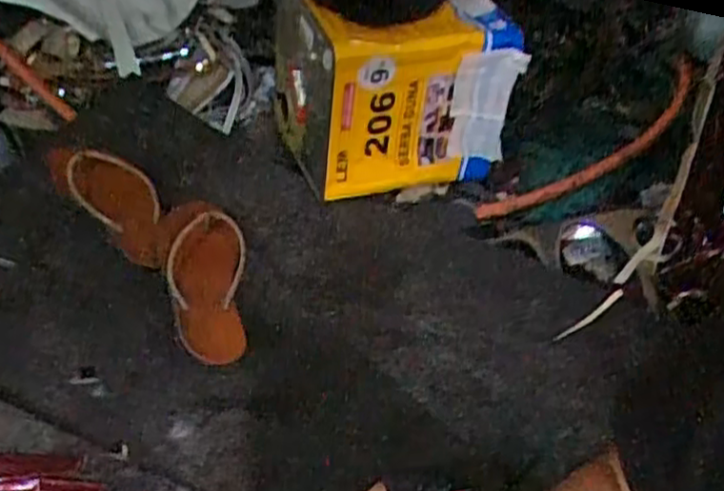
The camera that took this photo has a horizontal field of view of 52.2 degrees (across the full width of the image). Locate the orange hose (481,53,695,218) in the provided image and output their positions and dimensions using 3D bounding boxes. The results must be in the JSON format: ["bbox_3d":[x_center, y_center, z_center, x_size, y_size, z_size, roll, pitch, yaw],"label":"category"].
[{"bbox_3d":[0.363,-0.158,1.116,0.480,0.039,0.099,-34,50,-17],"label":"orange hose"}]

